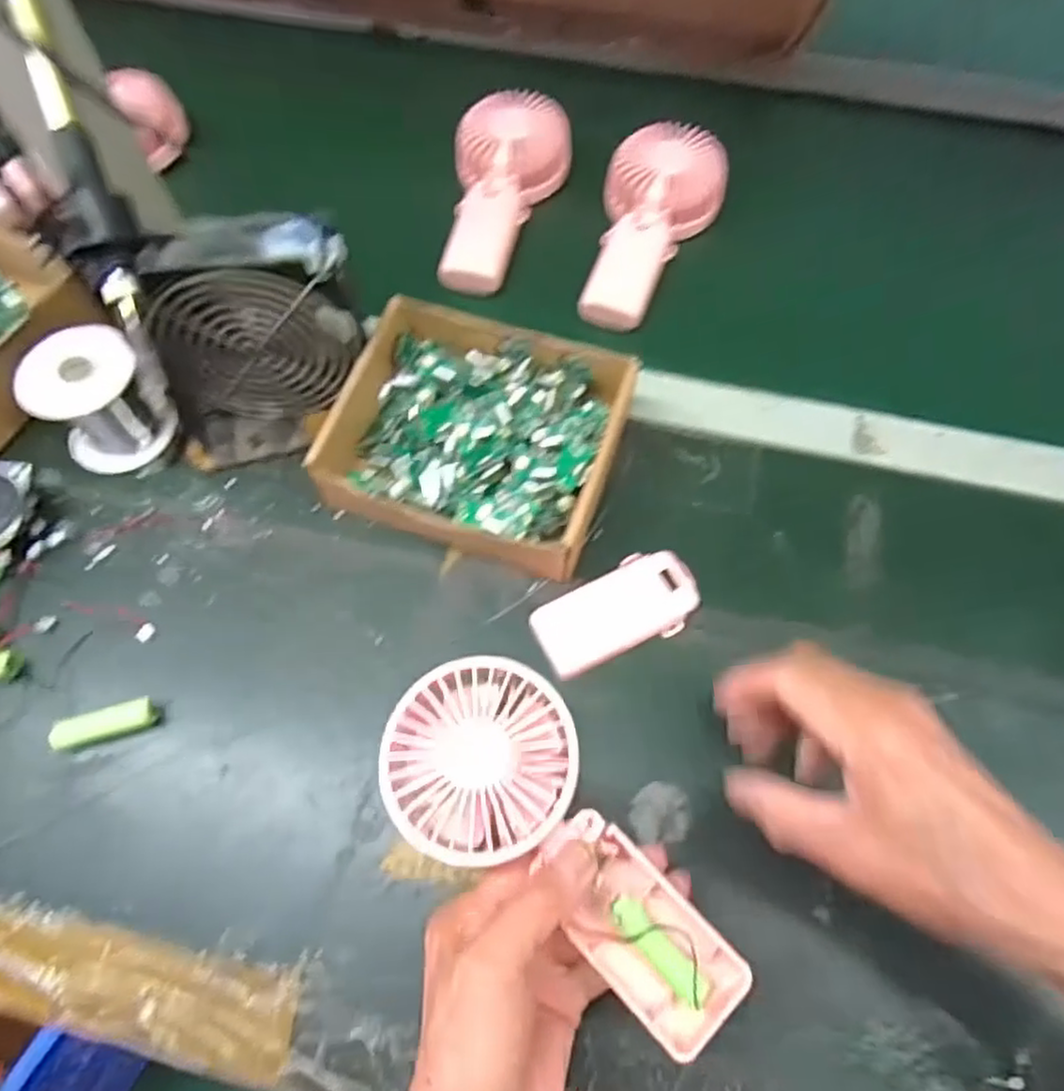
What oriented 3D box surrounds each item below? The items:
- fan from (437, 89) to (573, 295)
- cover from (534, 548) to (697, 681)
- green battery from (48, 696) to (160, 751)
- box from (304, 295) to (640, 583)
[{"bbox_3d":[-0.020,-0.272,0.533,0.087,0.046,0.167,5,66,2],"label":"fan"},{"bbox_3d":[0.051,0.038,0.410,0.097,0.016,0.049,-24,69,-10],"label":"cover"},{"bbox_3d":[-0.235,0.099,0.380,0.052,0.012,0.018,-15,67,-7],"label":"green battery"},{"bbox_3d":[-0.034,-0.064,0.433,0.165,0.054,0.152,17,67,7],"label":"box"}]

